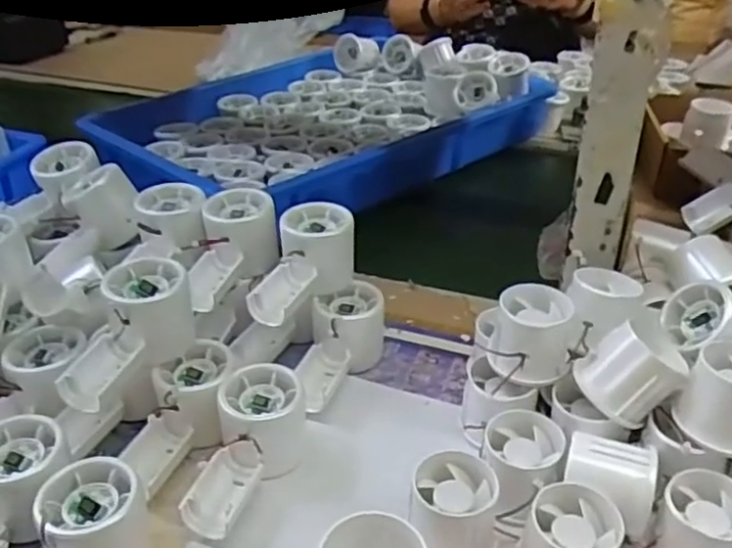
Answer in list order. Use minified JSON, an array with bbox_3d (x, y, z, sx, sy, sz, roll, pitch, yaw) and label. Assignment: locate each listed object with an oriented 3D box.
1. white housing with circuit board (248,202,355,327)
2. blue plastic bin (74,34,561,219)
[{"bbox_3d":[-0.048,-0.005,0.548,0.057,0.057,0.109,9,34,14],"label":"white housing with circuit board"},{"bbox_3d":[-0.060,-0.217,0.948,0.545,0.083,0.372,-26,41,-33],"label":"blue plastic bin"}]

